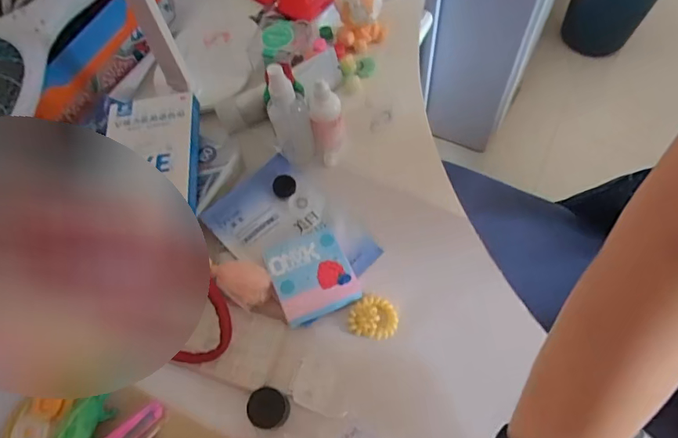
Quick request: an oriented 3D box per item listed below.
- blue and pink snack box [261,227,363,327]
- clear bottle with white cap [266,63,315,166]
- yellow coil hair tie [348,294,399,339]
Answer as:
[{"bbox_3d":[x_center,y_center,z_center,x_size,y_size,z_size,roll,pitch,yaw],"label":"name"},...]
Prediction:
[{"bbox_3d":[-0.026,0.055,0.456,0.077,0.026,0.079,-22,66,-8],"label":"blue and pink snack box"},{"bbox_3d":[-0.049,-0.104,0.460,0.038,0.129,0.033,-15,65,-2],"label":"clear bottle with white cap"},{"bbox_3d":[0.033,0.093,0.440,0.045,0.008,0.040,13,66,8],"label":"yellow coil hair tie"}]

